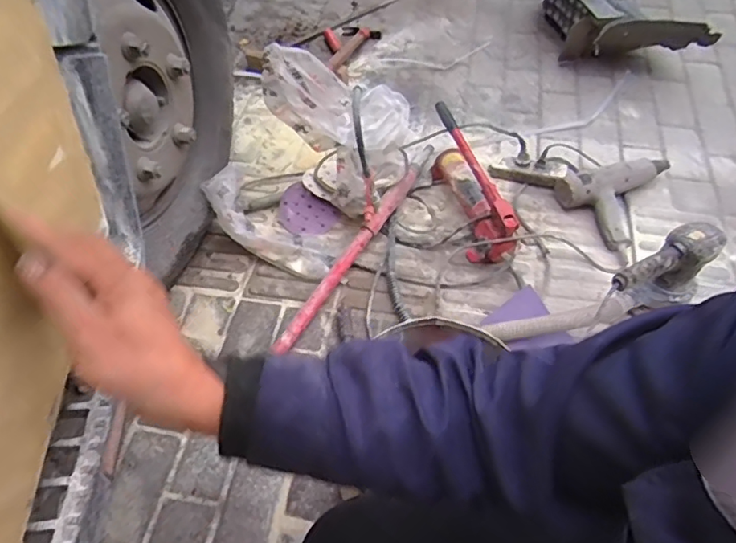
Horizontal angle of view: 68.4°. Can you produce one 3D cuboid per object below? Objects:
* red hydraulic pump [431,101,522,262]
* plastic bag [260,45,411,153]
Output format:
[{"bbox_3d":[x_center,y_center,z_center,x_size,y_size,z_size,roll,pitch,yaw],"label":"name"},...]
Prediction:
[{"bbox_3d":[0.203,-0.196,1.188,0.091,0.133,0.393,-15,56,-7],"label":"red hydraulic pump"},{"bbox_3d":[-0.060,-0.326,1.098,0.330,0.147,0.139,14,52,-21],"label":"plastic bag"}]

